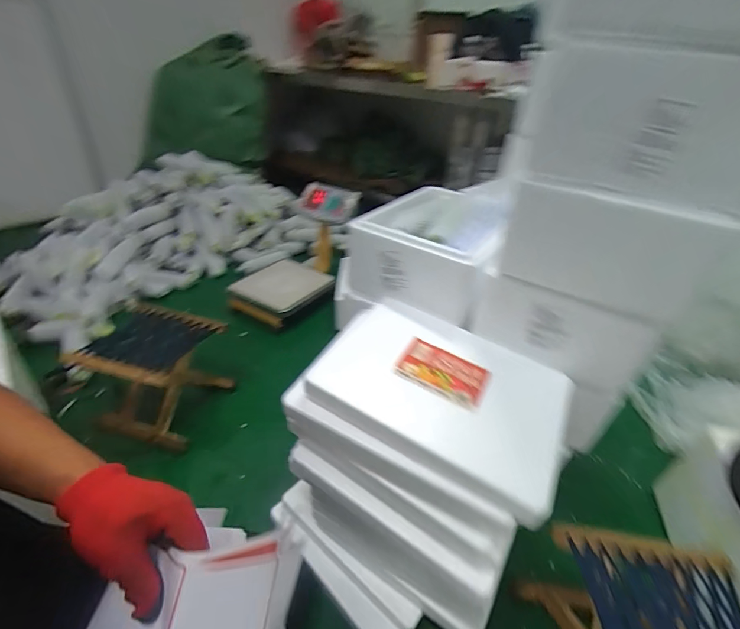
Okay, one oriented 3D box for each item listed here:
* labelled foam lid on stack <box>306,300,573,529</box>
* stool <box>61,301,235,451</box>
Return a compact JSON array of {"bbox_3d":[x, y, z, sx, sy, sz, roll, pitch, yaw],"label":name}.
[{"bbox_3d":[0.112,0.101,0.573,0.351,0.061,0.251,22,37,23],"label":"labelled foam lid on stack"},{"bbox_3d":[-0.559,0.156,1.004,0.270,0.233,0.252,13,35,11],"label":"stool"}]

